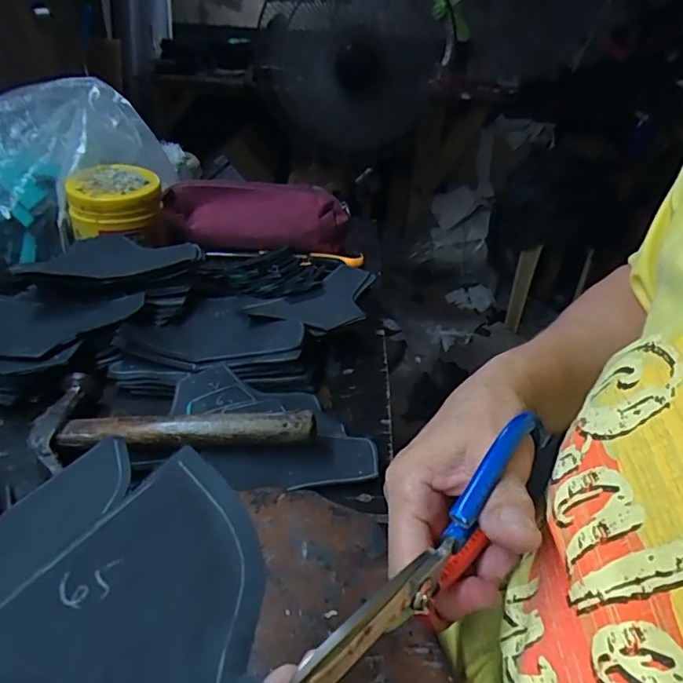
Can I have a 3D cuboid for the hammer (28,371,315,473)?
[{"bbox_3d":[-0.115,0.047,0.356,0.181,0.025,0.078,-1,35,-8],"label":"hammer"}]

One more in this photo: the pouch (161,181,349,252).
[{"bbox_3d":[-0.106,-0.152,0.617,0.221,0.065,0.046,6,34,2],"label":"pouch"}]

